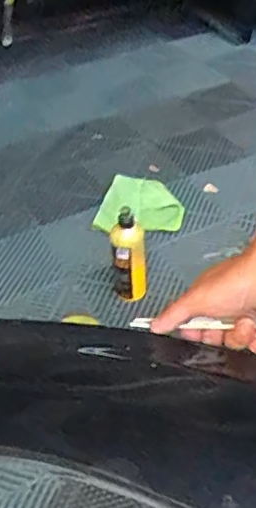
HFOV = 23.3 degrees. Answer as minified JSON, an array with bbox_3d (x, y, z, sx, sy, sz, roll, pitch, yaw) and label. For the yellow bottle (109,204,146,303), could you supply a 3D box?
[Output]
[{"bbox_3d":[0.000,0.001,1.197,0.066,0.188,0.067,0,41,3],"label":"yellow bottle"}]

